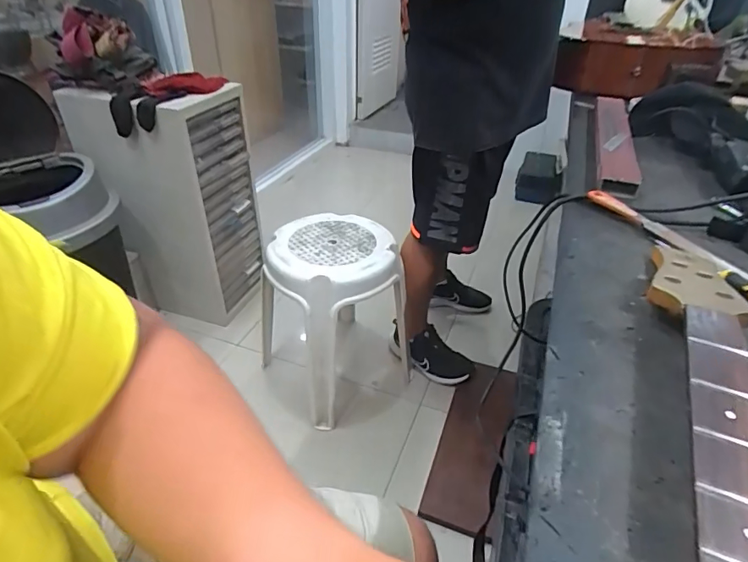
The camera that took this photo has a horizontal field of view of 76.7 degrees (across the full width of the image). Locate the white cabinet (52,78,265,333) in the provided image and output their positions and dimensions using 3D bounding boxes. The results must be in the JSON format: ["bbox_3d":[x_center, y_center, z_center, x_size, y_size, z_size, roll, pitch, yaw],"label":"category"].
[{"bbox_3d":[-0.617,-0.280,1.525,0.412,0.636,0.324,16,38,18],"label":"white cabinet"}]

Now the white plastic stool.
[{"bbox_3d":[-0.097,0.085,1.303,0.339,0.447,0.346,1,35,-1],"label":"white plastic stool"}]

